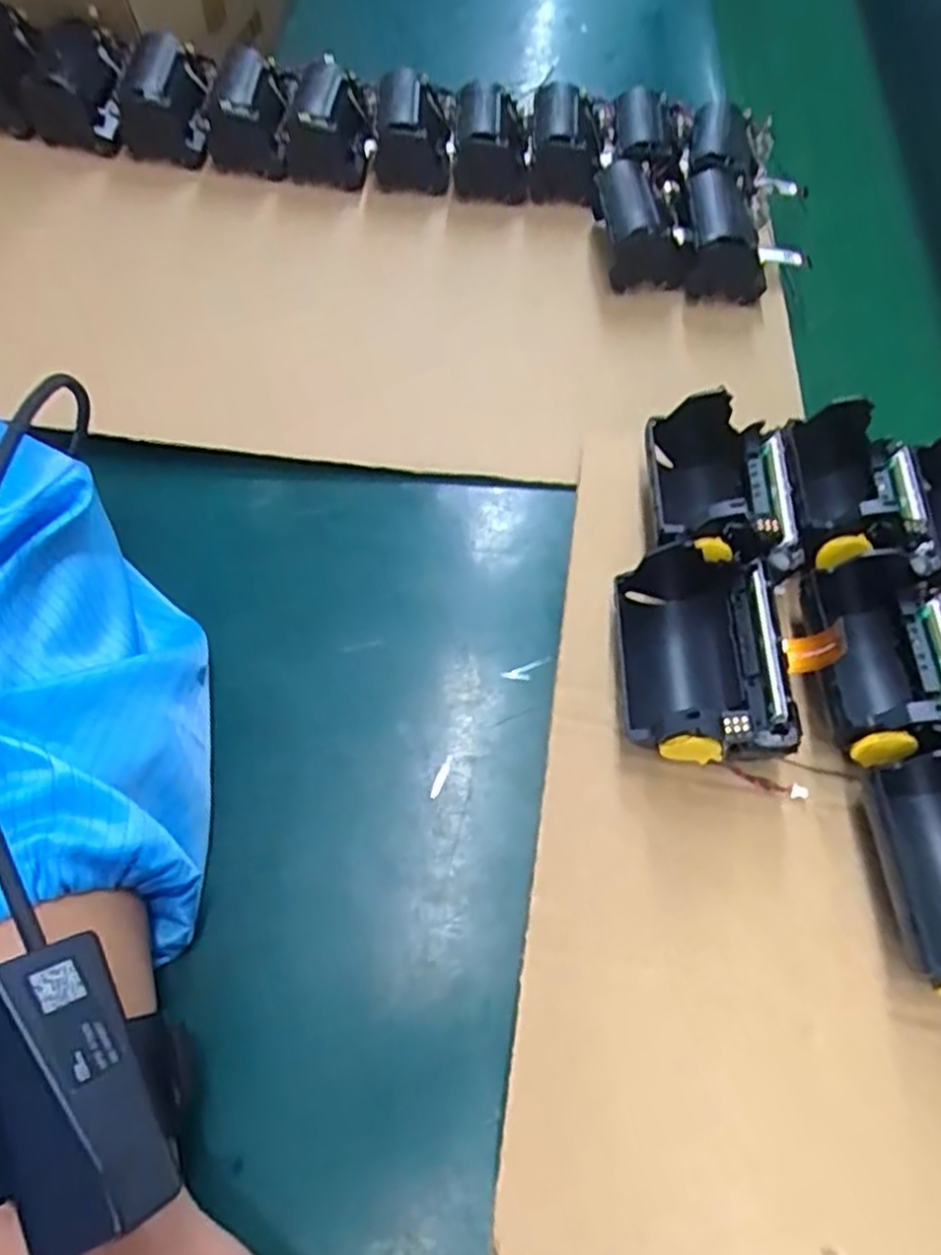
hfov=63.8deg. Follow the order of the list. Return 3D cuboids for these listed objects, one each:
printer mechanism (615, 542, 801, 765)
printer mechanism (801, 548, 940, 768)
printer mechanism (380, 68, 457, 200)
[{"bbox_3d":[0.079,0.010,0.264,0.052,0.039,0.073,2,63,-2],"label":"printer mechanism"},{"bbox_3d":[0.146,0.010,0.263,0.056,0.040,0.075,9,63,1],"label":"printer mechanism"},{"bbox_3d":[-0.034,-0.304,0.466,0.048,0.051,0.059,3,61,-2],"label":"printer mechanism"}]

